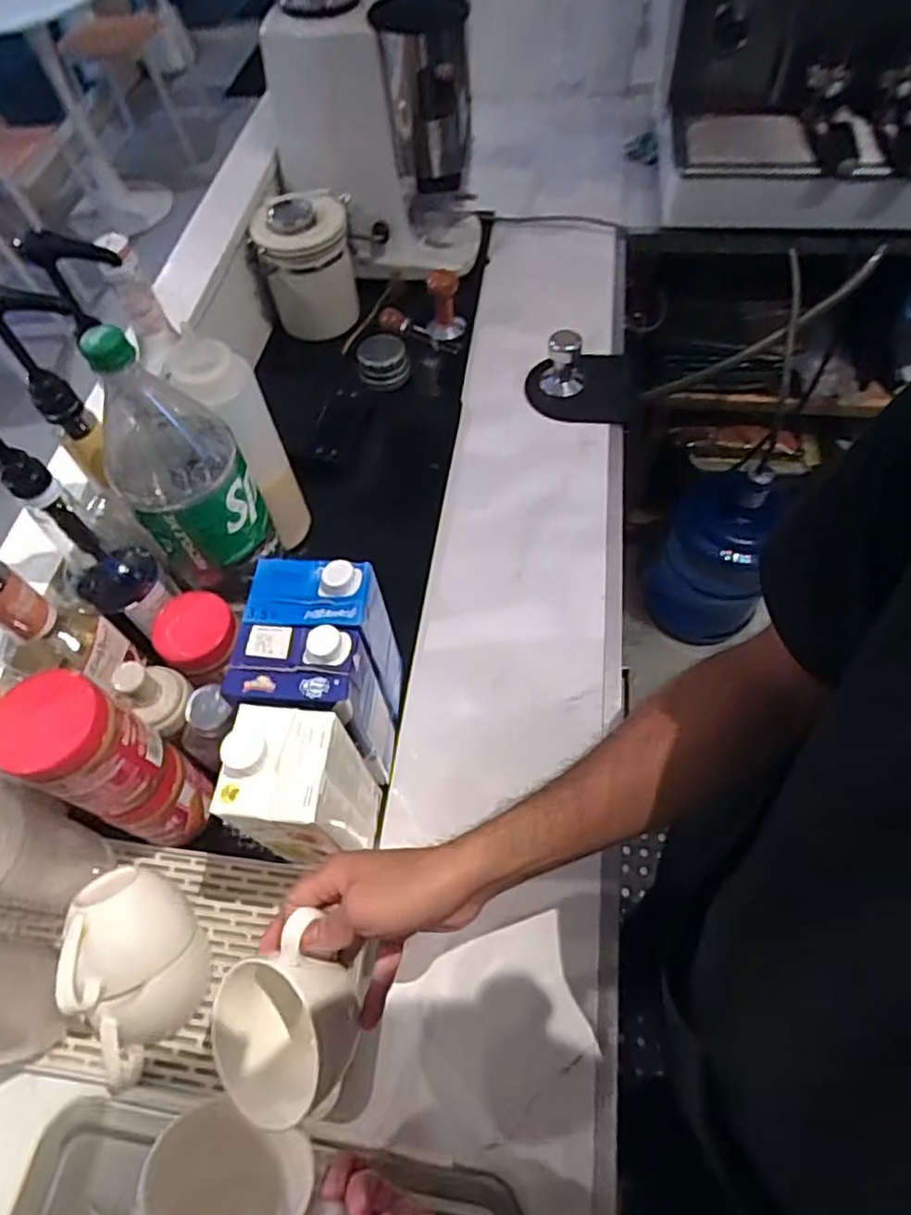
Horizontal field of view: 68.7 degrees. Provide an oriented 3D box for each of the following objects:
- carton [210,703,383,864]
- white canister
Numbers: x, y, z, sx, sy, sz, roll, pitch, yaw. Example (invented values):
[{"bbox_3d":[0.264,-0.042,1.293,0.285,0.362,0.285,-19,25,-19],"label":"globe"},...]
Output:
[{"bbox_3d":[-0.114,0.150,0.532,0.078,0.212,0.082,3,59,6],"label":"carton"},{"bbox_3d":[-0.200,-0.472,0.929,0.110,0.158,0.101,4,60,6],"label":"white canister"}]

